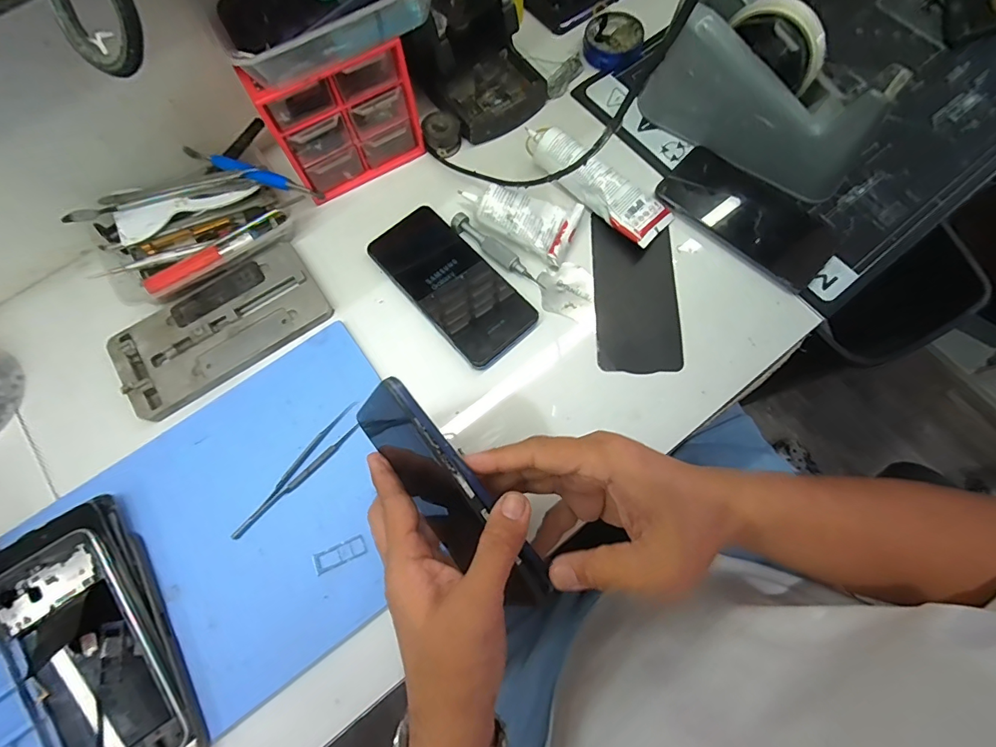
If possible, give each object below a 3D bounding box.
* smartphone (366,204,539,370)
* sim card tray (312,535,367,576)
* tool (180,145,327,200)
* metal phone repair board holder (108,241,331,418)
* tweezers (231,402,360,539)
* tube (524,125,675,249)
[{"bbox_3d":[-0.042,-0.083,0.416,0.075,0.012,0.162,-41,77,-11],"label":"smartphone"},{"bbox_3d":[-0.120,0.137,0.349,0.040,0.004,0.015,-24,74,-7],"label":"sim card tray"},{"bbox_3d":[-0.223,-0.181,0.414,0.129,0.007,0.016,18,74,6],"label":"tool"},{"bbox_3d":[-0.245,-0.043,0.409,0.176,0.012,0.094,-34,76,-10],"label":"metal phone repair board holder"},{"bbox_3d":[-0.159,0.076,0.366,0.021,0.005,0.128,42,77,12],"label":"tweezers"},{"bbox_3d":[0.094,-0.184,0.433,0.047,0.035,0.152,-42,77,-12],"label":"tube"}]

